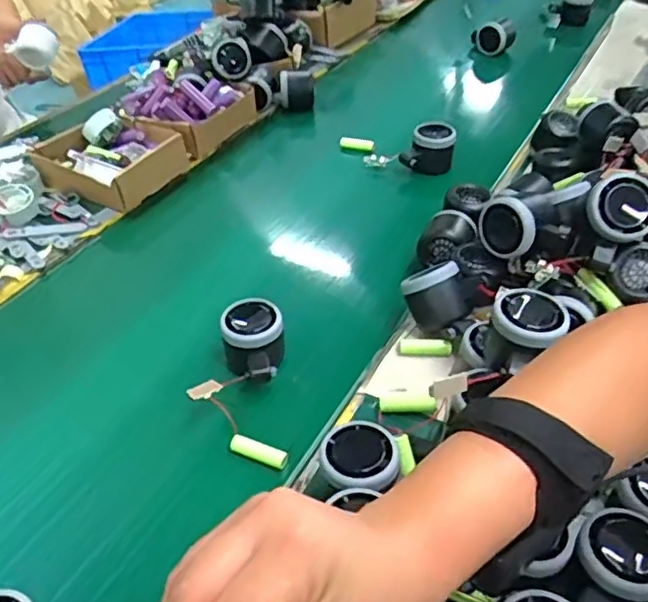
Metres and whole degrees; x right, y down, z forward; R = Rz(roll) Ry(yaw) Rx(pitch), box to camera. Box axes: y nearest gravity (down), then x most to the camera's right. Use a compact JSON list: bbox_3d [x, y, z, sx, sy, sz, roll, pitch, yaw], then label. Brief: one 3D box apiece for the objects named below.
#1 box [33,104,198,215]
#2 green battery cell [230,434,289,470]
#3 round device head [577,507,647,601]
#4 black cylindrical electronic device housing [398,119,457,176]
[{"bbox_3d":[-0.299,-0.199,0.886,0.185,0.053,0.180,17,44,21],"label":"box"},{"bbox_3d":[-0.055,0.126,0.538,0.051,0.016,0.012,15,44,19],"label":"green battery cell"},{"bbox_3d":[0.193,0.156,0.403,0.054,0.017,0.057,-1,41,1],"label":"round device head"},{"bbox_3d":[0.145,-0.208,0.881,0.081,0.061,0.049,1,41,3],"label":"black cylindrical electronic device housing"}]

